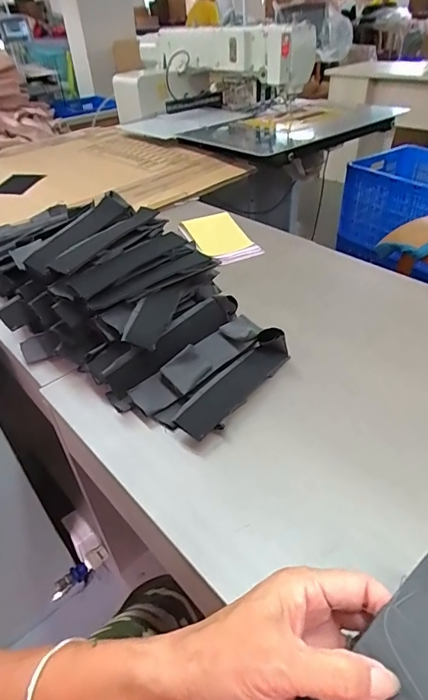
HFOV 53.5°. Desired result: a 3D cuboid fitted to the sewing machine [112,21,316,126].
[{"bbox_3d":[-0.009,-0.955,1.474,0.722,0.273,0.276,18,43,23],"label":"sewing machine"}]

